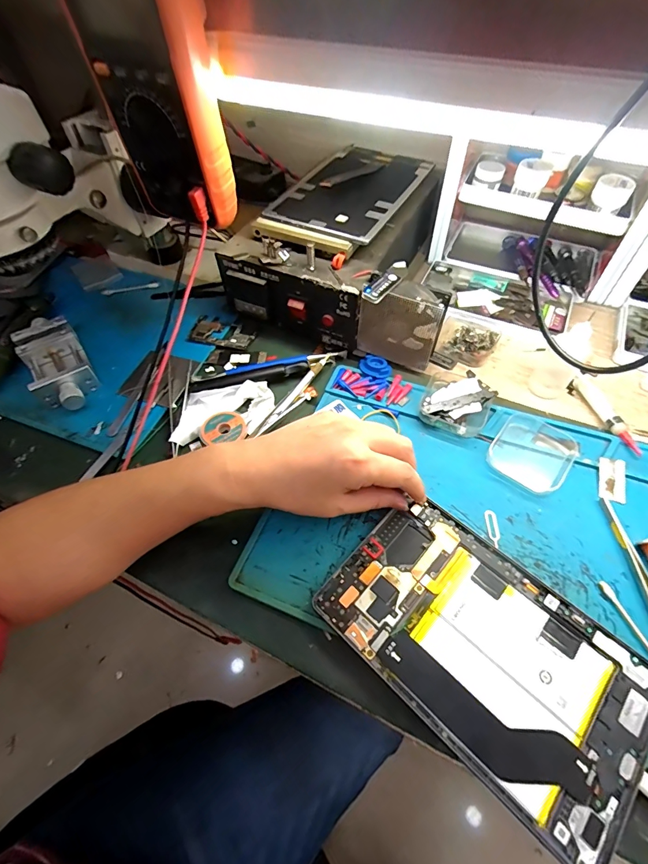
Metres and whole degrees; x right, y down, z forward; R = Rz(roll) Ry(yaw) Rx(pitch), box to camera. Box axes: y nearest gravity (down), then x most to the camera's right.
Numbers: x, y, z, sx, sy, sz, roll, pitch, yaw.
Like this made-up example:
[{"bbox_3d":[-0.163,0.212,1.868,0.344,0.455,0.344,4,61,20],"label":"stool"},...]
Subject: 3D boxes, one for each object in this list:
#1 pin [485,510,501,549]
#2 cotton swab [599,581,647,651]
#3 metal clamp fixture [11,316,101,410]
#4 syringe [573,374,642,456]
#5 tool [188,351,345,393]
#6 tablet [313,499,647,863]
[{"bbox_3d":[0.139,0.078,0.319,0.009,0.004,0.032,1,55,0],"label":"pin"},{"bbox_3d":[0.219,0.139,0.271,0.009,0.007,0.070,-12,56,-9],"label":"cotton swab"},{"bbox_3d":[-0.289,-0.074,0.422,0.059,0.033,0.136,-31,60,-18],"label":"metal clamp fixture"},{"bbox_3d":[0.274,-0.018,0.377,0.013,0.011,0.091,-15,57,-8],"label":"syringe"},{"bbox_3d":[-0.061,-0.066,0.422,0.161,0.011,0.029,-12,56,-6],"label":"tool"},{"bbox_3d":[0.108,0.145,0.270,0.204,0.009,0.126,38,62,23],"label":"tablet"}]

